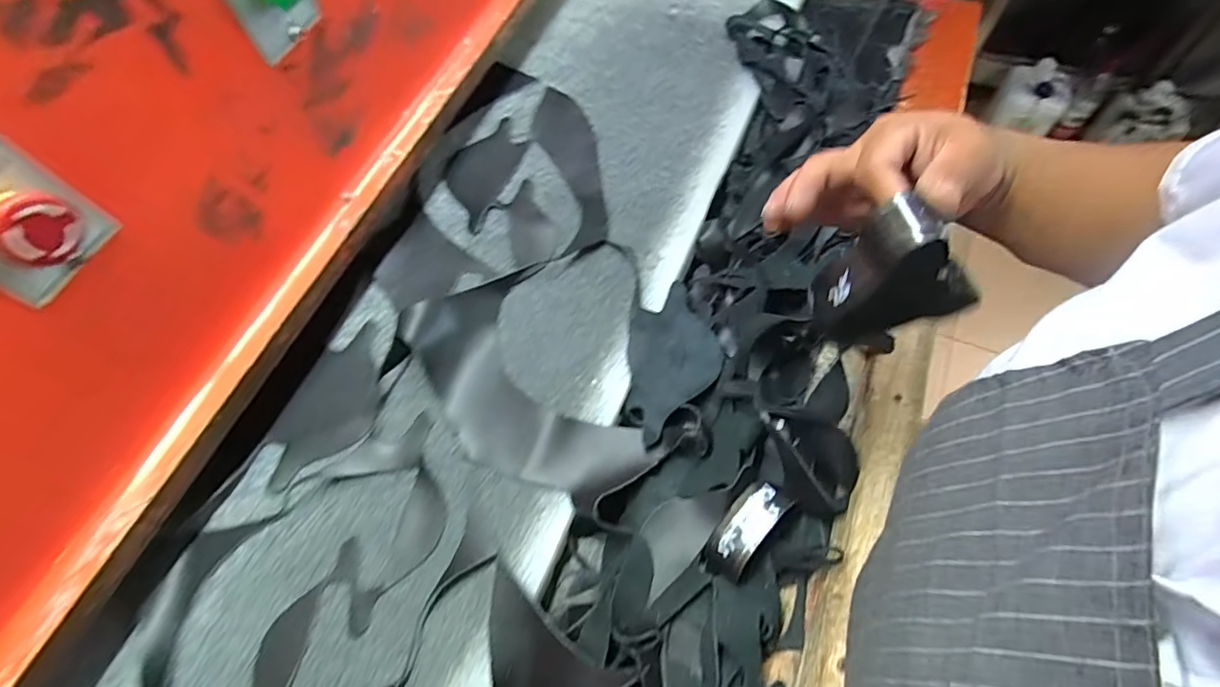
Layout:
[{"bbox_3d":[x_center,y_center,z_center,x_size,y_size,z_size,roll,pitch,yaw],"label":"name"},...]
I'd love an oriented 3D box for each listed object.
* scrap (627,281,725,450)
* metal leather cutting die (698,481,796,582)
[{"bbox_3d":[0.056,0.015,0.489,0.079,0.012,0.153,-1,58,12],"label":"scrap"},{"bbox_3d":[0.101,0.136,0.413,0.032,0.019,0.079,36,70,19],"label":"metal leather cutting die"}]

